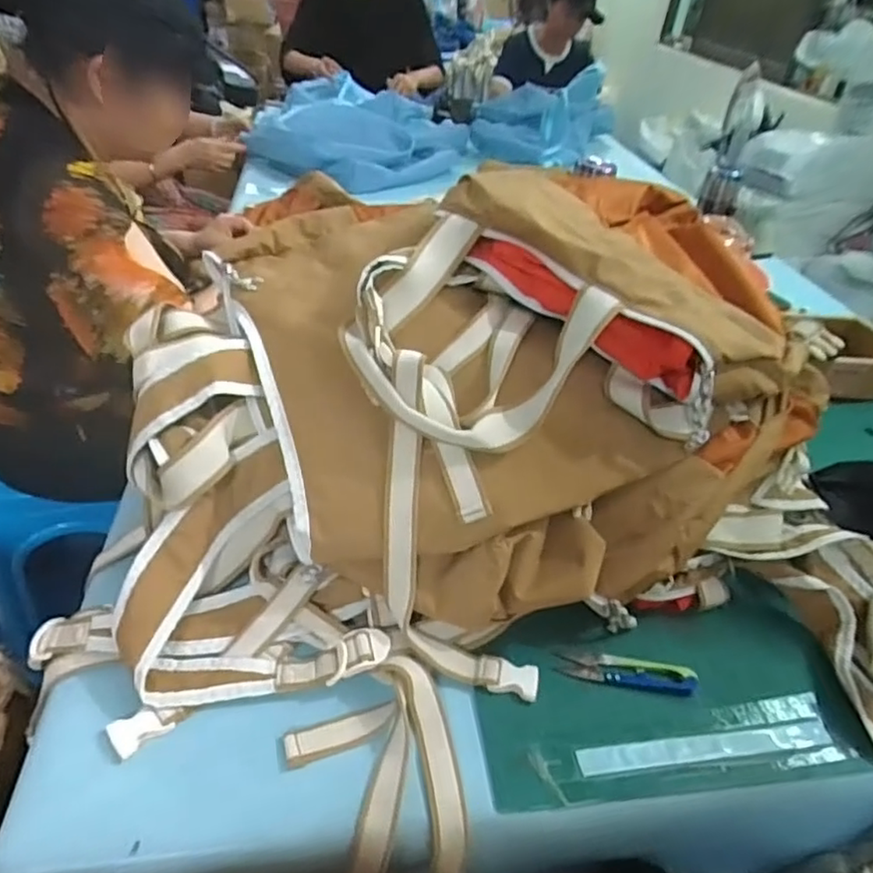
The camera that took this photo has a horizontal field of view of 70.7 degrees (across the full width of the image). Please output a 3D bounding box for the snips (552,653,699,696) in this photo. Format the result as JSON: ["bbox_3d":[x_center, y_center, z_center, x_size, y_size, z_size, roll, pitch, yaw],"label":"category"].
[{"bbox_3d":[0.164,0.203,0.532,0.117,0.010,0.027,9,38,1],"label":"snips"}]

